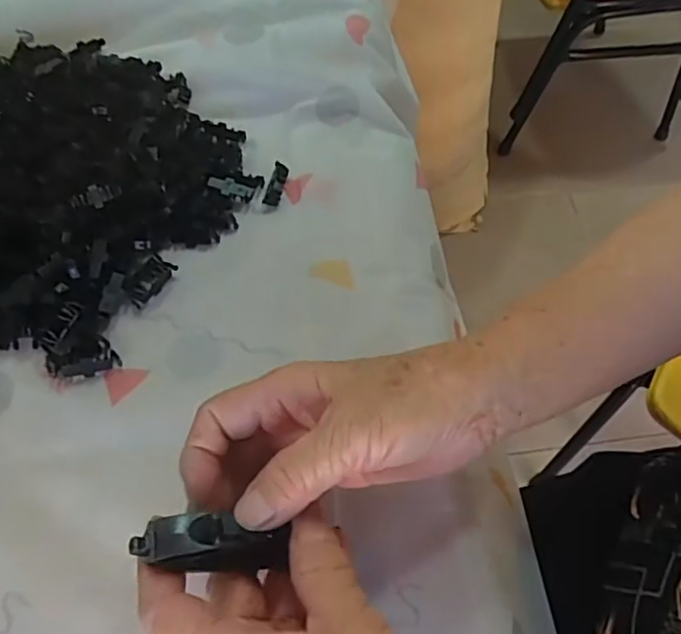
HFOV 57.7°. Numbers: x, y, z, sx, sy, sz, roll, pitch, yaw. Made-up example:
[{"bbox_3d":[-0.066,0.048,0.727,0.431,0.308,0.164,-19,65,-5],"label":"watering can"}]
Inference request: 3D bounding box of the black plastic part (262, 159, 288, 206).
[{"bbox_3d":[-0.044,-0.095,0.430,0.011,0.005,0.038,11,59,5],"label":"black plastic part"}]

